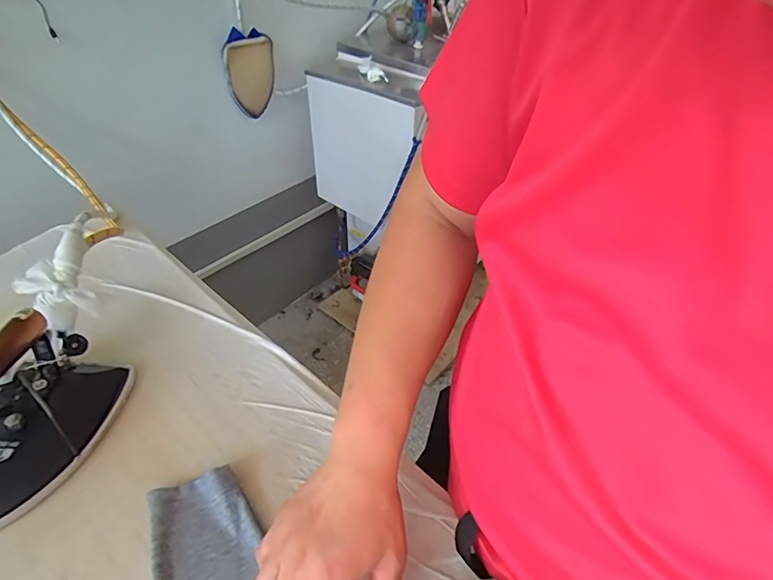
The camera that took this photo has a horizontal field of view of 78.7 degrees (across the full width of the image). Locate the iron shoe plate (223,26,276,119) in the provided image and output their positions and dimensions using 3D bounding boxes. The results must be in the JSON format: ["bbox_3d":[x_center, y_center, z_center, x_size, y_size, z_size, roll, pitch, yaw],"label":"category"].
[{"bbox_3d":[-0.313,-0.501,1.099,0.120,0.193,0.022,-36,63,-29],"label":"iron shoe plate"}]

